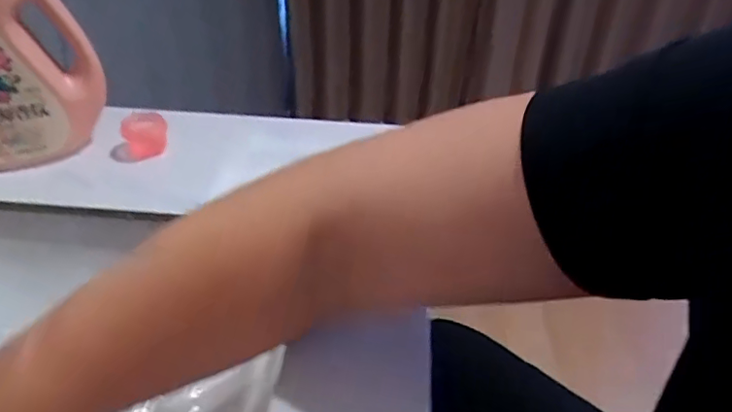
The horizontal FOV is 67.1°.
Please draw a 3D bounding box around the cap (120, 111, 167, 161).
[{"bbox_3d":[-0.212,-0.070,0.530,0.040,0.031,0.039,-12,39,-18],"label":"cap"}]

